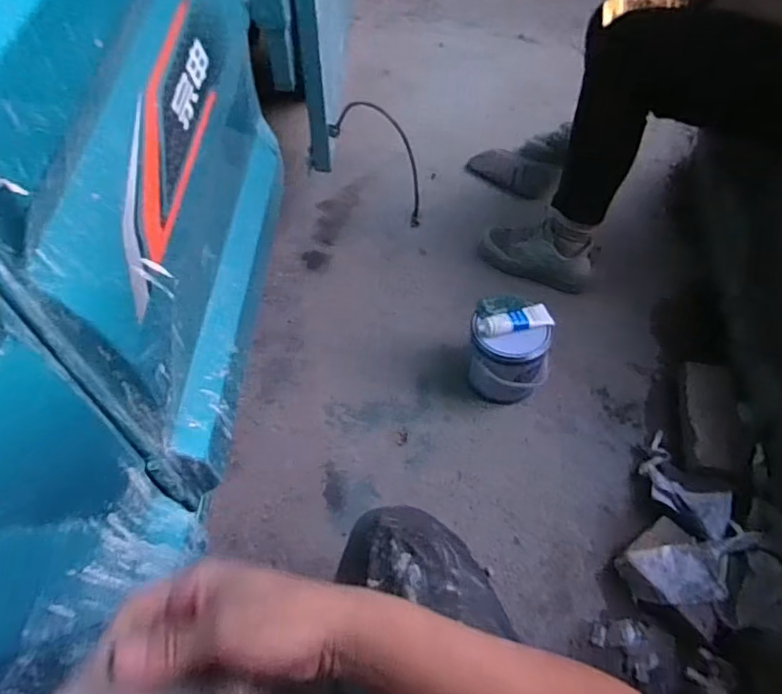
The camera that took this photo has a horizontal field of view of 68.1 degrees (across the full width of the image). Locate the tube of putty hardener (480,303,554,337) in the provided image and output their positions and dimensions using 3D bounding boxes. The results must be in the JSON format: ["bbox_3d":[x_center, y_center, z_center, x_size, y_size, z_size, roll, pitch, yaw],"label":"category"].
[{"bbox_3d":[0.235,-0.048,1.098,0.145,0.026,0.048,-17,54,-7],"label":"tube of putty hardener"}]

